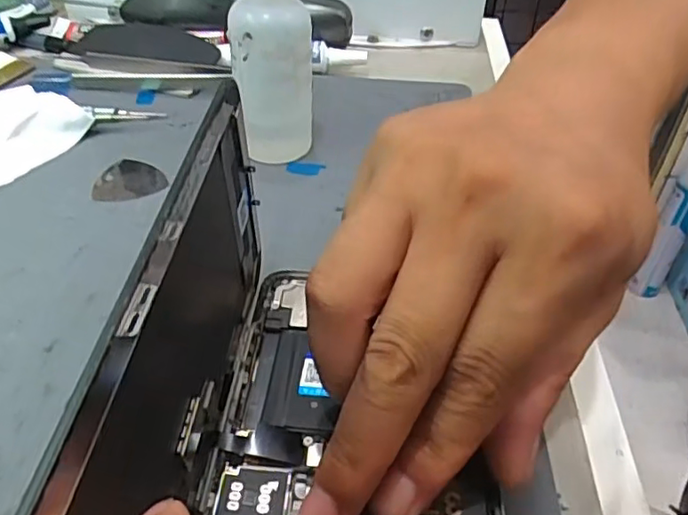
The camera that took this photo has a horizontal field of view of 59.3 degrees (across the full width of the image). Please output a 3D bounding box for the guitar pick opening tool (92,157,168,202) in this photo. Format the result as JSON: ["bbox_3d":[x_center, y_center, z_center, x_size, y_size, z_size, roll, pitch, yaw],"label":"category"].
[{"bbox_3d":[-0.094,-0.035,0.269,0.031,0.004,0.031,-5,42,0],"label":"guitar pick opening tool"}]

